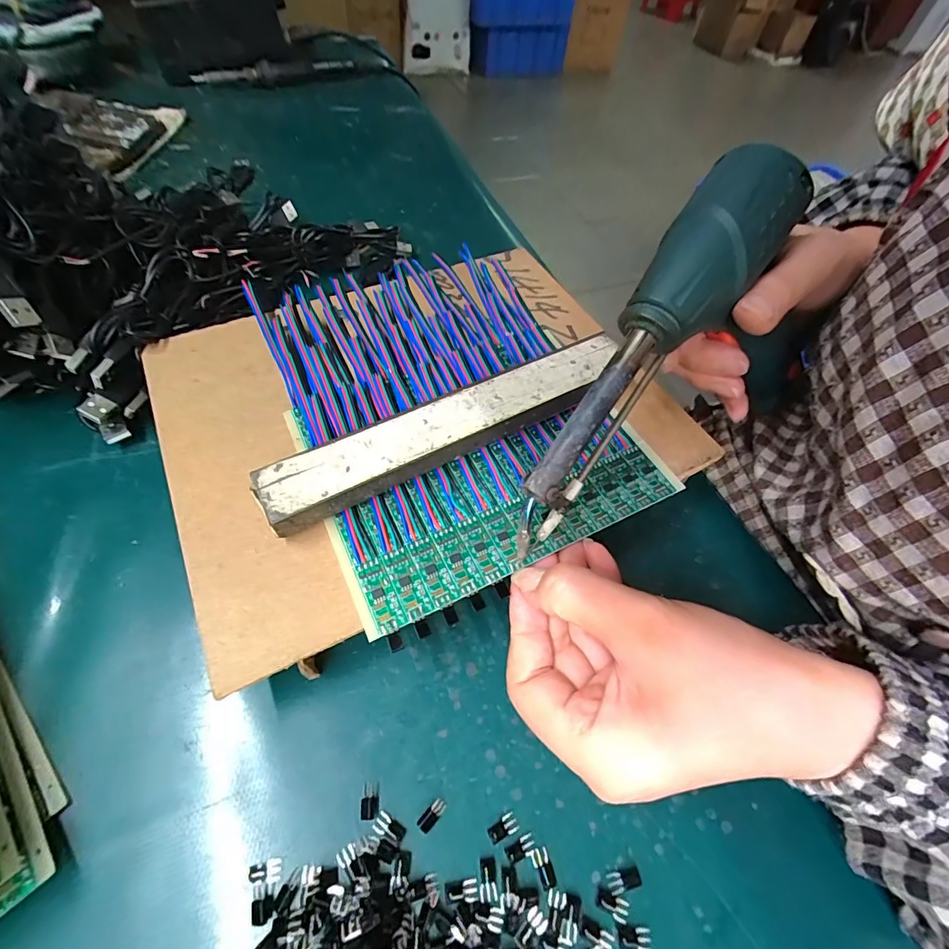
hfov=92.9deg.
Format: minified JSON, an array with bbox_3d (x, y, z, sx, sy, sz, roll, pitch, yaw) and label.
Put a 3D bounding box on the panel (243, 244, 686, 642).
[{"bbox_3d":[-0.017,-0.050,0.249,0.161,0.014,0.220,-21,62,-17],"label":"panel"}]

